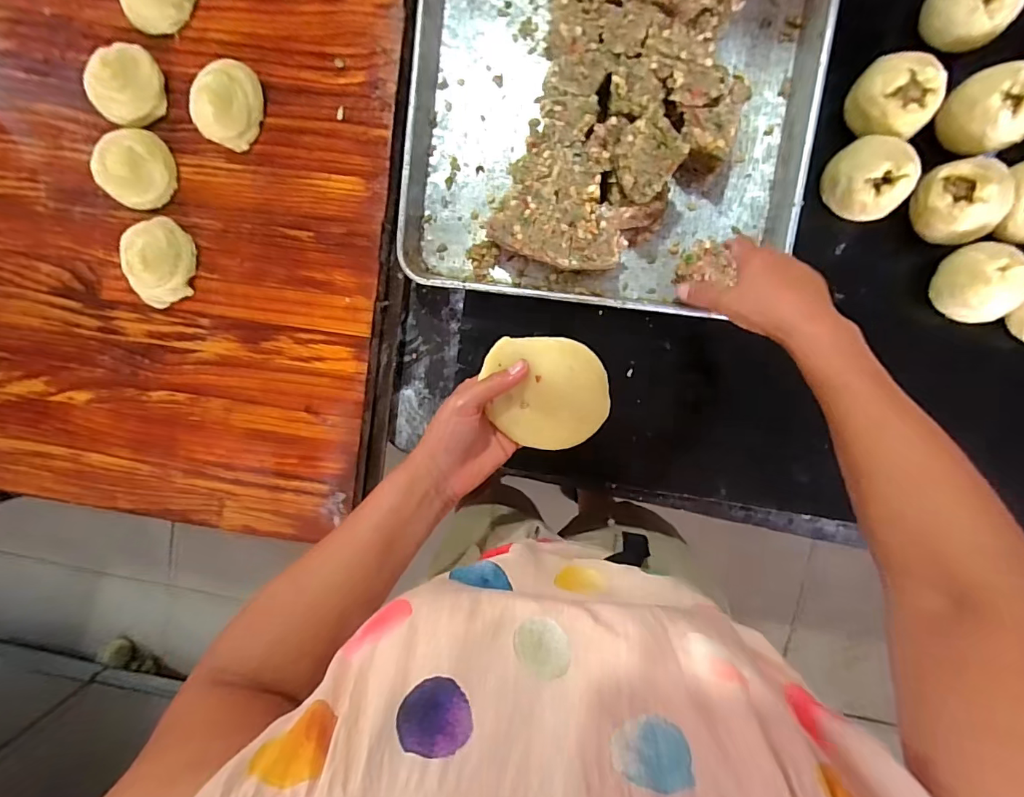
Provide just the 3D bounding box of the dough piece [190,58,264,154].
[{"bbox_3d":[-0.299,-0.311,0.497,0.065,0.029,0.082,22,98,1],"label":"dough piece"}]

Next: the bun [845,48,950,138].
[{"bbox_3d":[0.373,-0.292,0.460,0.061,0.047,0.080,-33,94,8],"label":"bun"}]

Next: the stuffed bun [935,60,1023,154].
[{"bbox_3d":[0.466,-0.278,0.460,0.064,0.057,0.075,-23,96,5],"label":"stuffed bun"}]

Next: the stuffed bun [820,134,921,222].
[{"bbox_3d":[0.360,-0.219,0.468,0.071,0.051,0.078,-14,97,4],"label":"stuffed bun"}]

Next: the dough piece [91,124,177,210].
[{"bbox_3d":[-0.412,-0.252,0.516,0.075,0.034,0.080,0,98,2],"label":"dough piece"}]

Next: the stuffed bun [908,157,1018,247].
[{"bbox_3d":[0.443,-0.194,0.472,0.065,0.062,0.078,-13,96,6],"label":"stuffed bun"}]

